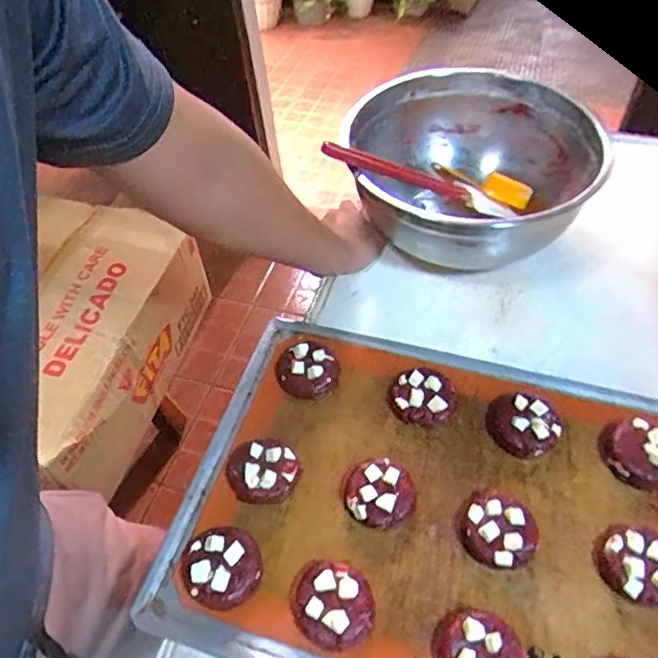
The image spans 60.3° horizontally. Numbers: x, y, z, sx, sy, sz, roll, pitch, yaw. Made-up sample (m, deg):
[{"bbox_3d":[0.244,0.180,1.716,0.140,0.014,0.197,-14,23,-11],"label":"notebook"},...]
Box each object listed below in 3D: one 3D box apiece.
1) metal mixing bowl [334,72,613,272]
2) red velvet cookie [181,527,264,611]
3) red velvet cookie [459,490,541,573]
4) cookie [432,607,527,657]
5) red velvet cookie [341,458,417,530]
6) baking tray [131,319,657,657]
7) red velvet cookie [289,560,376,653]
[{"bbox_3d":[0.172,-0.193,0.706,0.310,0.139,0.292,0,53,0],"label":"metal mixing bowl"},{"bbox_3d":[-0.089,0.196,0.471,0.063,0.030,0.062,-2,53,3],"label":"red velvet cookie"},{"bbox_3d":[0.142,0.169,0.478,0.057,0.024,0.065,-35,61,-24],"label":"red velvet cookie"},{"bbox_3d":[0.112,0.244,0.423,0.062,0.022,0.064,0,53,0],"label":"cookie"},{"bbox_3d":[0.044,0.146,0.506,0.063,0.029,0.057,26,57,18],"label":"red velvet cookie"},{"bbox_3d":[0.104,0.158,0.505,0.456,0.045,0.331,14,54,10],"label":"baking tray"},{"bbox_3d":[0.002,0.218,0.451,0.065,0.024,0.064,2,53,1],"label":"red velvet cookie"}]

